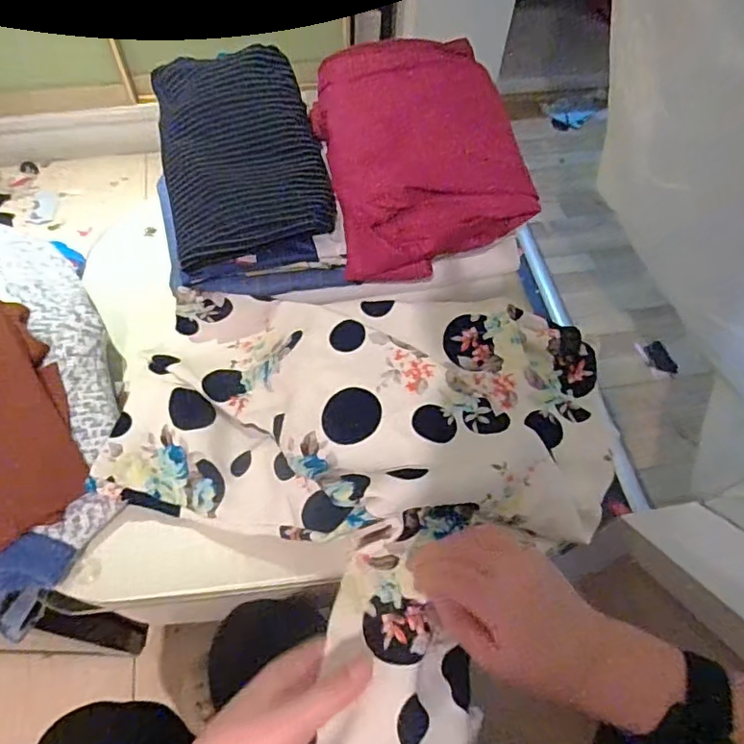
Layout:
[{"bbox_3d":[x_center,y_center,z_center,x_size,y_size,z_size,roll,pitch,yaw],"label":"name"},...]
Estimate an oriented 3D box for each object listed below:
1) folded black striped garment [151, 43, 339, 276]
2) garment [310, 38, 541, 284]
[{"bbox_3d":[-0.138,-0.233,0.585,0.160,0.096,0.209,-13,61,-10],"label":"folded black striped garment"},{"bbox_3d":[0.050,-0.227,0.579,0.200,0.094,0.233,-15,61,-11],"label":"garment"}]

